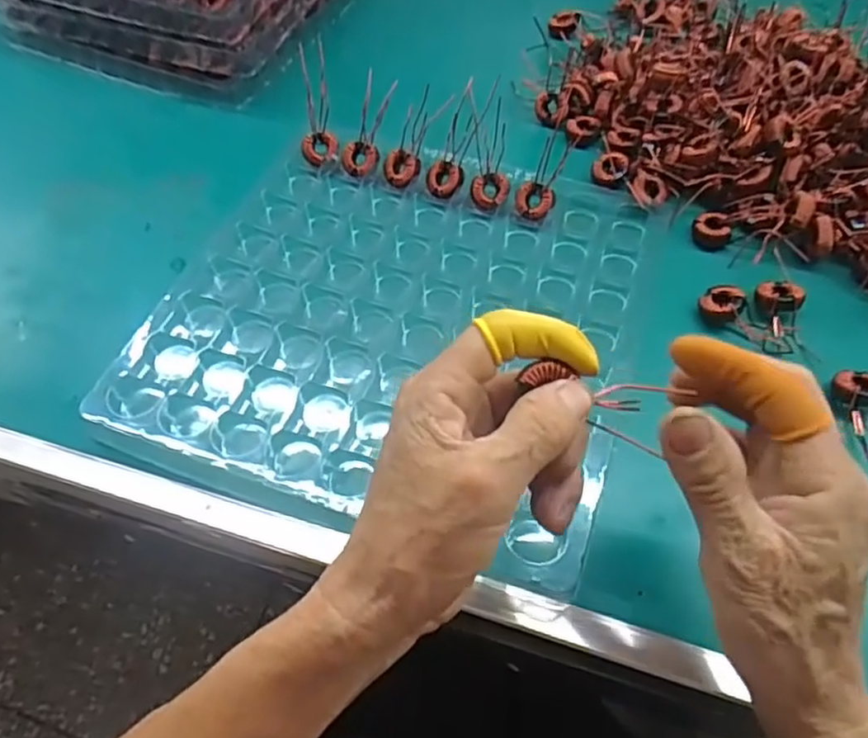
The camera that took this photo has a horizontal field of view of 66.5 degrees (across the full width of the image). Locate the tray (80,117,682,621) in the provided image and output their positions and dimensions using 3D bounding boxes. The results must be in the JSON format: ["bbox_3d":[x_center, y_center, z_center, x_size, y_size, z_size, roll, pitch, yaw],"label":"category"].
[{"bbox_3d":[-0.021,-0.035,0.417,0.284,0.020,0.280,16,59,11],"label":"tray"}]

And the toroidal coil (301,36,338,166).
[{"bbox_3d":[-0.088,-0.197,0.504,0.024,0.010,0.091,-3,86,1],"label":"toroidal coil"}]

